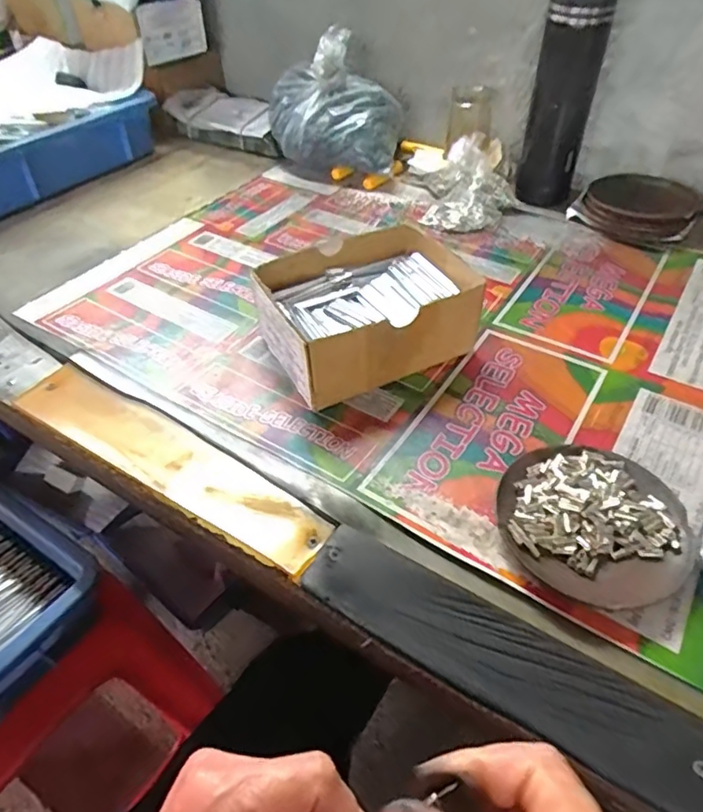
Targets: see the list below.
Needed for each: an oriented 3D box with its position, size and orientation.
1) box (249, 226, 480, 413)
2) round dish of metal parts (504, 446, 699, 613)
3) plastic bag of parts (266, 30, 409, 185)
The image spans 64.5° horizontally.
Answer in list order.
[{"bbox_3d":[0.012,-0.082,0.477,0.160,0.069,0.127,-21,49,-18],"label":"box"},{"bbox_3d":[0.152,0.071,0.352,0.109,0.025,0.110,-1,46,1],"label":"round dish of metal parts"},{"bbox_3d":[-0.028,-0.374,0.716,0.175,0.144,0.111,5,46,7],"label":"plastic bag of parts"}]

